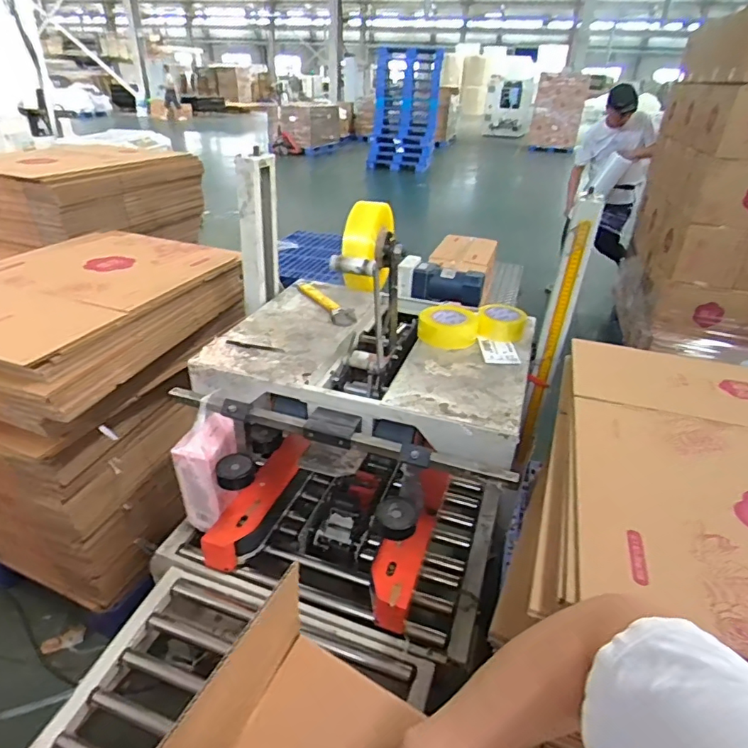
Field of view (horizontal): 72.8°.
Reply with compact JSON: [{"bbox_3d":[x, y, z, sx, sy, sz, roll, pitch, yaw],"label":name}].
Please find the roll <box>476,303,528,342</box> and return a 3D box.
[{"bbox_3d":[0.305,-0.122,1.220,0.114,0.057,0.099,12,31,16],"label":"roll"}]

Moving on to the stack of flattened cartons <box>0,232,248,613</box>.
[{"bbox_3d":[-0.763,0.106,1.414,0.591,0.781,0.669,11,31,15],"label":"stack of flattened cartons"}]

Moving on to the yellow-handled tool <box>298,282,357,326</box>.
[{"bbox_3d":[-0.131,-0.195,1.343,0.053,0.029,0.284,-14,34,-26],"label":"yellow-handled tool"}]

